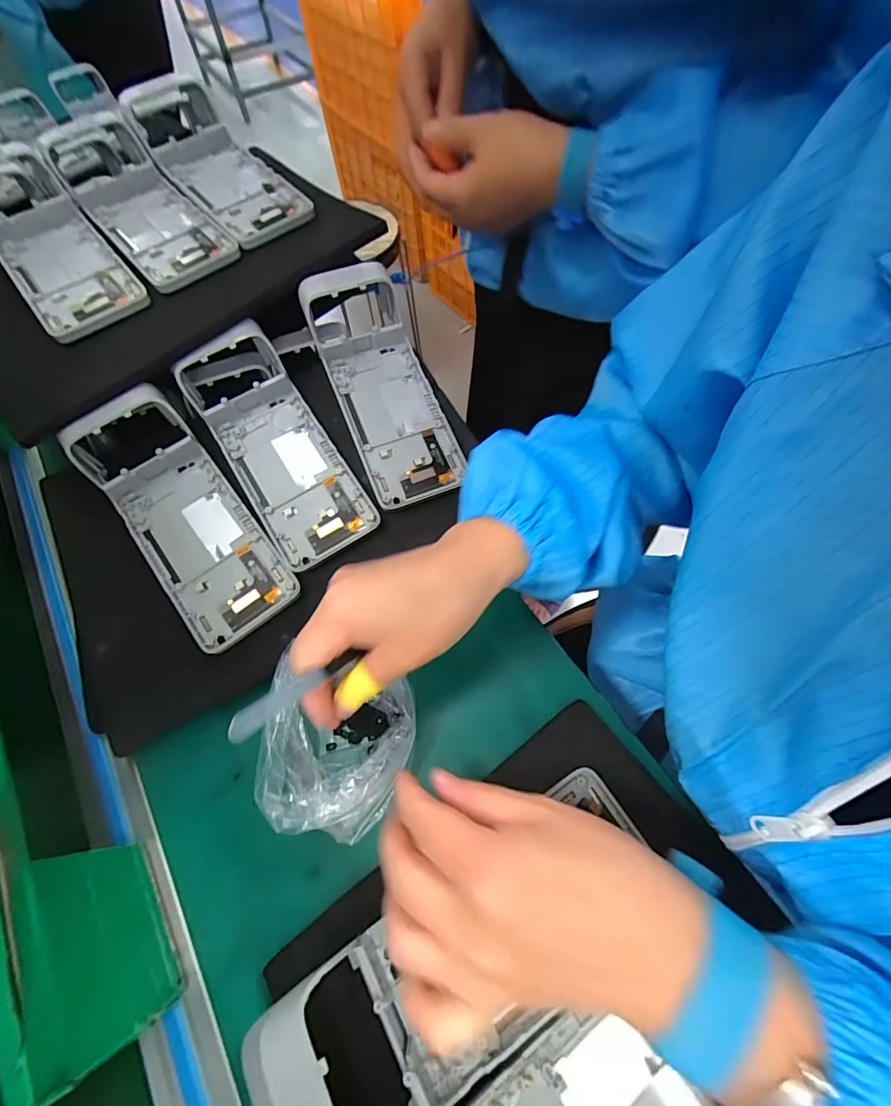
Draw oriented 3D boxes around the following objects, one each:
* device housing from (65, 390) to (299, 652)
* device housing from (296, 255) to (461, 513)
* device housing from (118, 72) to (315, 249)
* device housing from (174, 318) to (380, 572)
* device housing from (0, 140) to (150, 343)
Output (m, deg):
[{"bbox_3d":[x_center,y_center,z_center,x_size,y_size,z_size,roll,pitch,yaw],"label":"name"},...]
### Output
[{"bbox_3d":[-0.202,-0.030,0.328,0.082,0.049,0.197,-36,70,-12],"label":"device housing"},{"bbox_3d":[-0.052,-0.147,0.368,0.083,0.053,0.206,-21,68,-6],"label":"device housing"},{"bbox_3d":[-0.220,-0.378,0.416,0.089,0.039,0.227,-36,70,-12],"label":"device housing"},{"bbox_3d":[-0.140,-0.094,0.354,0.084,0.047,0.210,-33,70,-11],"label":"device housing"},{"bbox_3d":[-0.360,-0.285,0.386,0.087,0.045,0.256,-37,64,-14],"label":"device housing"}]

